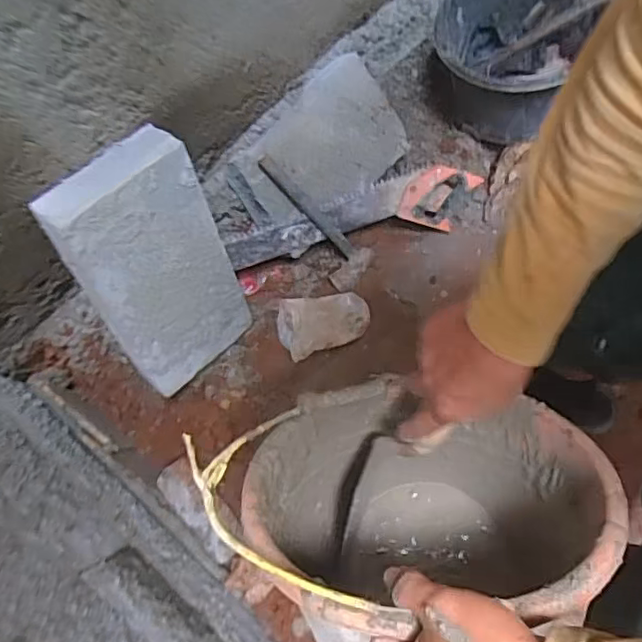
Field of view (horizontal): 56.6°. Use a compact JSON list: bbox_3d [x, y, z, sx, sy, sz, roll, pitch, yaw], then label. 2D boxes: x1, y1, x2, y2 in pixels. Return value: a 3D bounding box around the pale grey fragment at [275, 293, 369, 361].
[{"bbox_3d":[0.005,-0.001,1.045,0.158,0.044,0.096,-19,78,-6],"label":"pale grey fragment"}]

